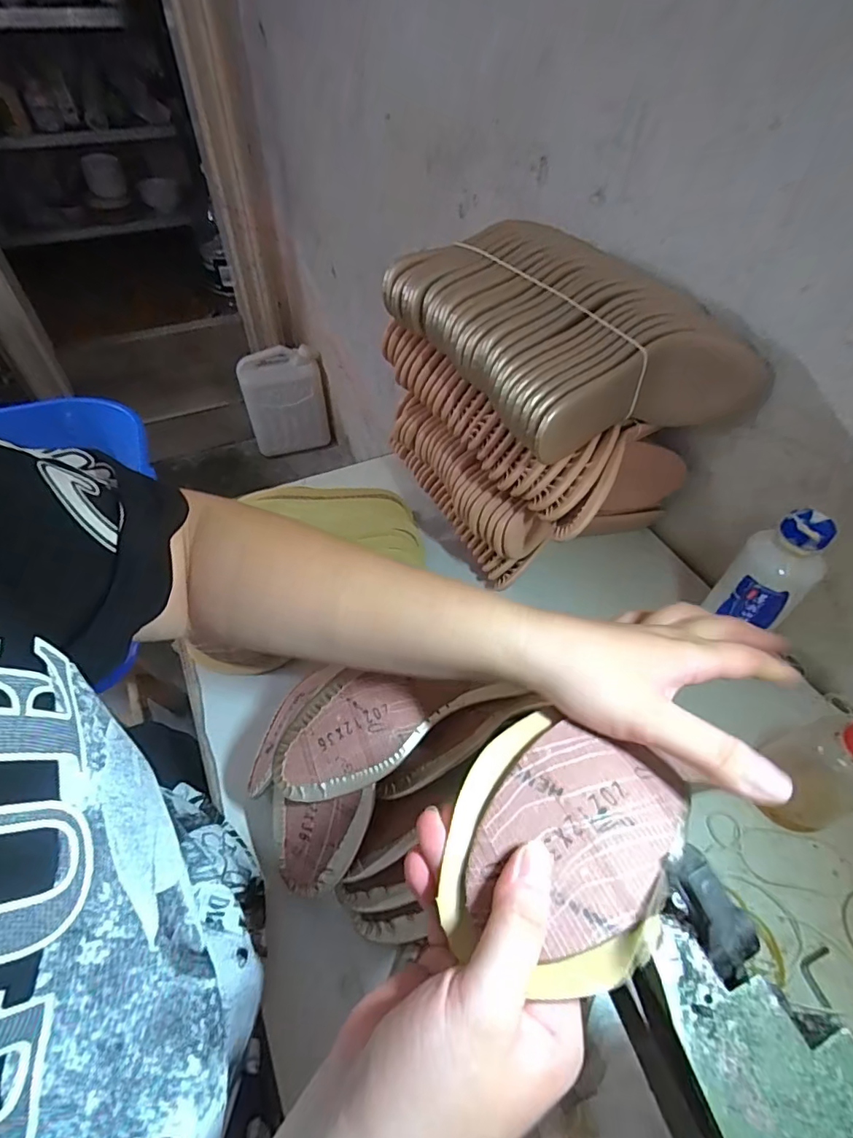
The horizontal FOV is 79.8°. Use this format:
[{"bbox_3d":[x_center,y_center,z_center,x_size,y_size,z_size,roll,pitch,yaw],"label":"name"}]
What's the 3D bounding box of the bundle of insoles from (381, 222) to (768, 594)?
[{"bbox_3d":[0.106,-0.152,0.494,0.195,0.221,0.270,-26,55,-21],"label":"bundle of insoles"}]

